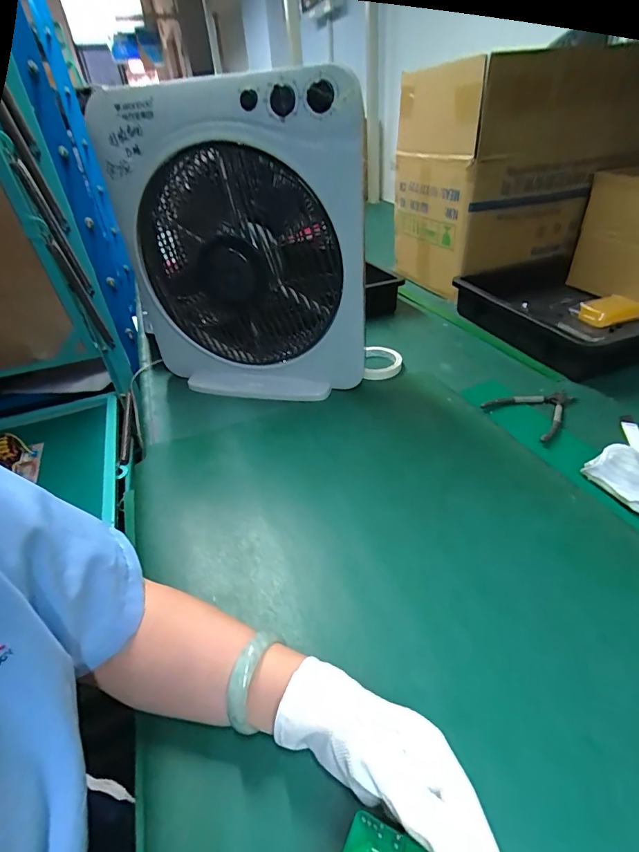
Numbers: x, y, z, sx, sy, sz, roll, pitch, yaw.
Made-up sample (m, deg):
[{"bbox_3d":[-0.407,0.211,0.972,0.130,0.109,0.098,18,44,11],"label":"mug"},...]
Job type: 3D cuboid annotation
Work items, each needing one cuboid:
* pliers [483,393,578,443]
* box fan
[{"bbox_3d":[0.330,-0.029,0.635,0.129,0.010,0.103,-26,41,-25],"label":"pliers"},{"bbox_3d":[-0.111,-0.243,0.636,0.370,0.421,0.109,12,40,22],"label":"box fan"}]

